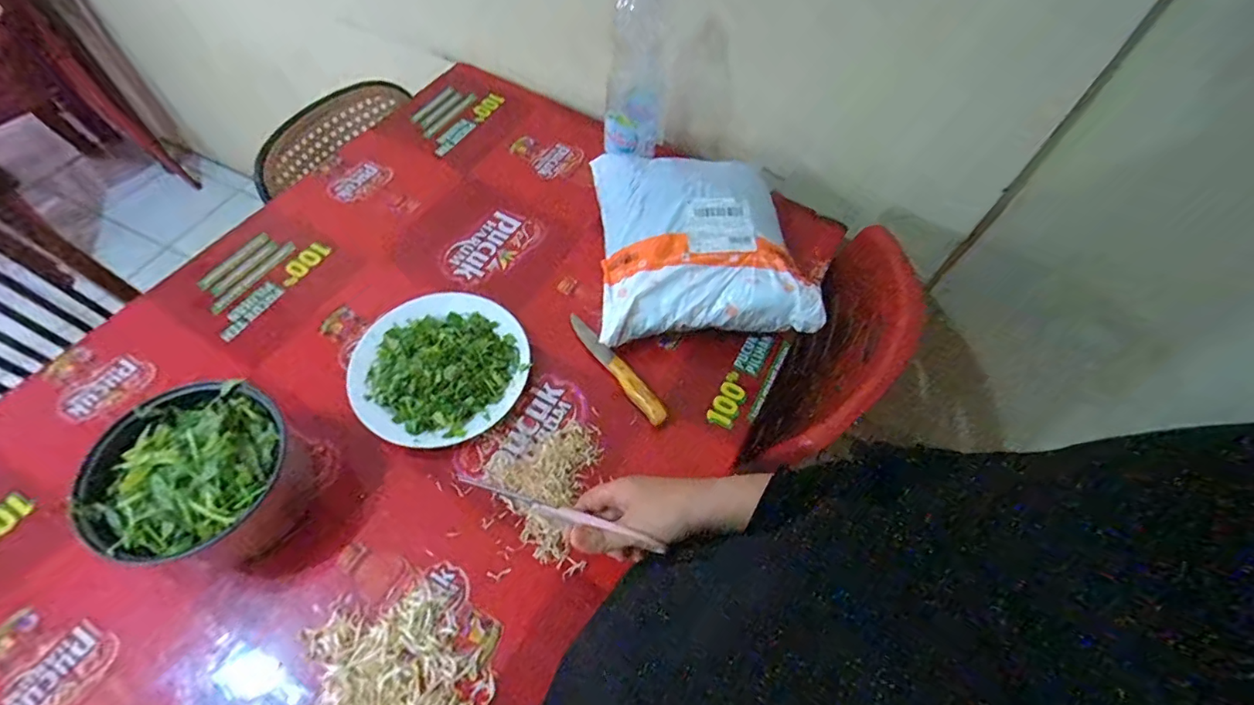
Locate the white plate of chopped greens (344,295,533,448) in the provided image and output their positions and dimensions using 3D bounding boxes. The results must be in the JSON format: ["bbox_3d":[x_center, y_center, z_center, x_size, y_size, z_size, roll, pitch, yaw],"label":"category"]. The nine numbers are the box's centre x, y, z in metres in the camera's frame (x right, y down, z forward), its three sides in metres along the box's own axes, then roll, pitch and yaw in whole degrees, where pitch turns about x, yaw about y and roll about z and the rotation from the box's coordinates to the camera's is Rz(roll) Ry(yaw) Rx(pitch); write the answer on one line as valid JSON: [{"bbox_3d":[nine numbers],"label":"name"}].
[{"bbox_3d":[-0.238,0.013,0.669,0.207,0.055,0.211,1,58,-2],"label":"white plate of chopped greens"}]

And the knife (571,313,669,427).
[{"bbox_3d":[-0.015,0.017,0.698,0.023,0.021,0.195,-33,65,-21],"label":"knife"}]

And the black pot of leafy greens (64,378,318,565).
[{"bbox_3d":[-0.435,0.131,0.547,0.154,0.116,0.167,1,58,-2],"label":"black pot of leafy greens"}]

